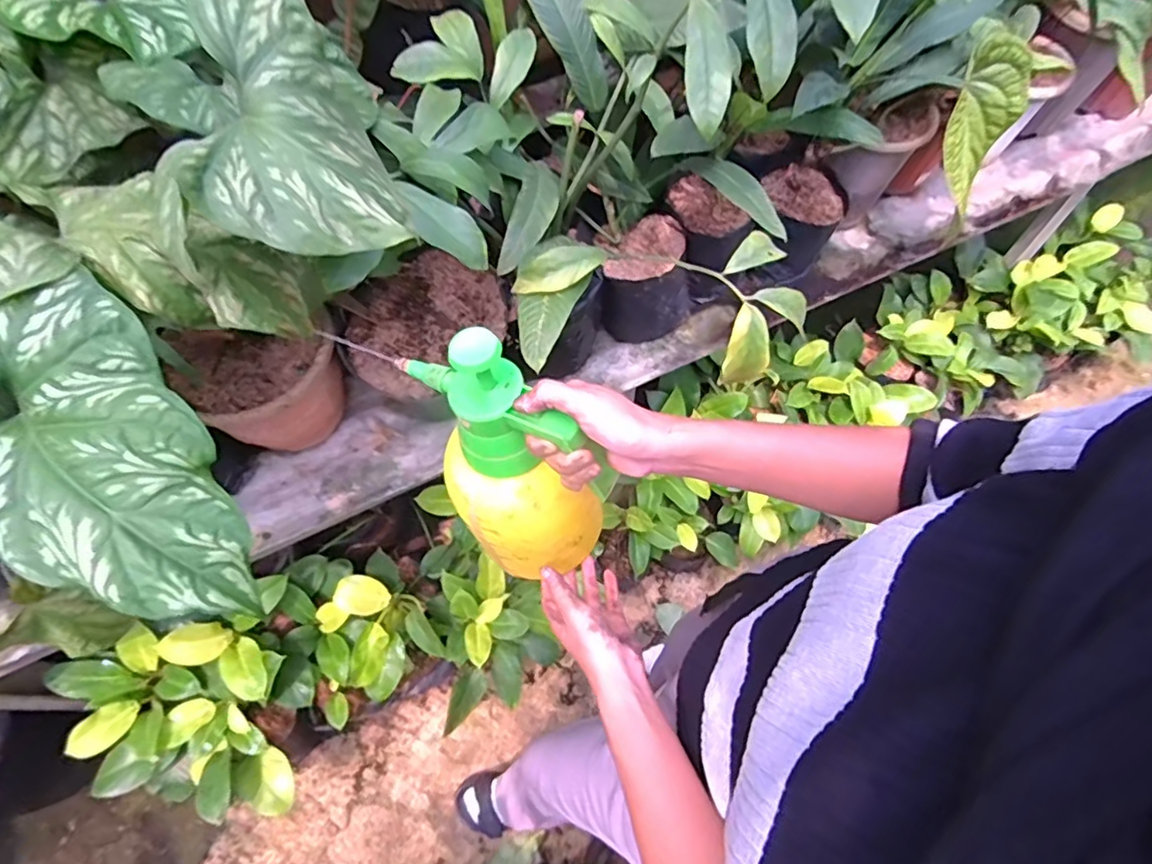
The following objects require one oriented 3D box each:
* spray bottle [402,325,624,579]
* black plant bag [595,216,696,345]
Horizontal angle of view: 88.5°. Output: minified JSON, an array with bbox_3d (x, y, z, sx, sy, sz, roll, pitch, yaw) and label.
[{"bbox_3d":[-0.037,0.023,0.483,0.128,0.279,0.096,-5,43,17],"label":"spray bottle"},{"bbox_3d":[0.118,-0.246,0.964,0.167,0.146,0.143,-2,65,1],"label":"black plant bag"}]

